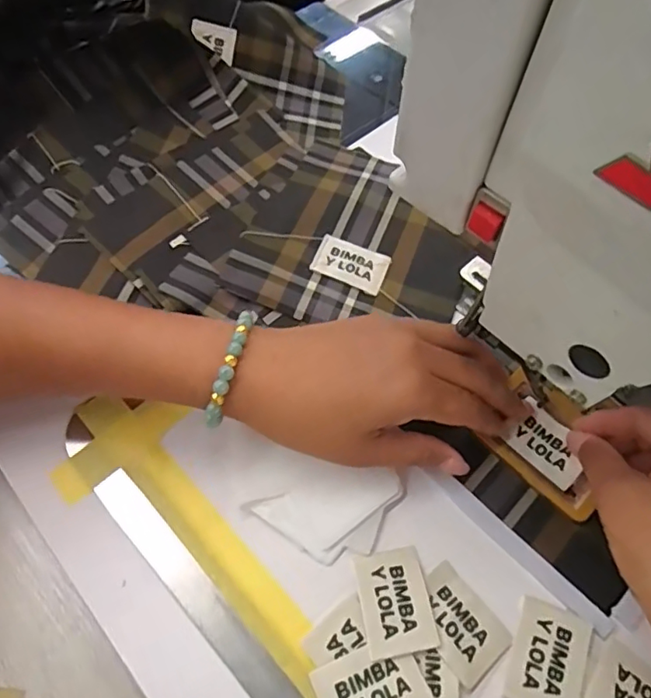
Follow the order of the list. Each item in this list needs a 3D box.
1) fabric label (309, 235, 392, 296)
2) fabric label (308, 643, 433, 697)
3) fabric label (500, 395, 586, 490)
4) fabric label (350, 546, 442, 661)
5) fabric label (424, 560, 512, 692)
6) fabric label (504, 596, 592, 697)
[{"bbox_3d":[0.018,-0.059,0.381,0.049,0.004,0.035,19,60,8],"label":"fabric label"},{"bbox_3d":[0.021,0.158,0.259,0.048,0.004,0.034,-22,60,-11],"label":"fabric label"},{"bbox_3d":[0.129,0.055,0.325,0.033,0.005,0.047,-38,68,-23],"label":"fabric label"},{"bbox_3d":[0.035,0.126,0.279,0.036,0.004,0.047,-9,53,-8],"label":"fabric label"},{"bbox_3d":[0.066,0.136,0.277,0.034,0.004,0.048,-32,64,-24],"label":"fabric label"},{"bbox_3d":[0.108,0.150,0.269,0.033,0.004,0.047,22,60,9],"label":"fabric label"}]

